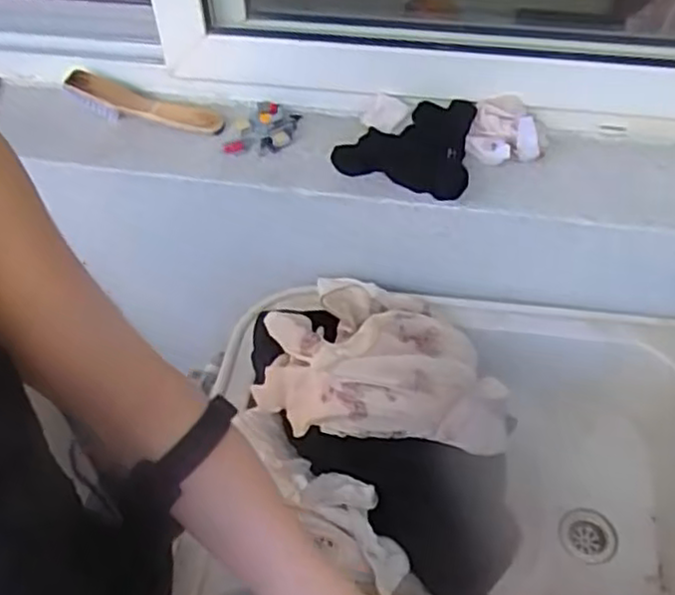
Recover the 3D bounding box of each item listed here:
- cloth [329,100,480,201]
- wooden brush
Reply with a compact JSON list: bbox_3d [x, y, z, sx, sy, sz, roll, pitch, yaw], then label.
[{"bbox_3d":[0.084,-0.180,0.814,0.148,0.024,0.114,18,72,13],"label":"cloth"},{"bbox_3d":[-0.240,-0.239,0.882,0.206,0.049,0.059,17,52,17],"label":"wooden brush"}]

